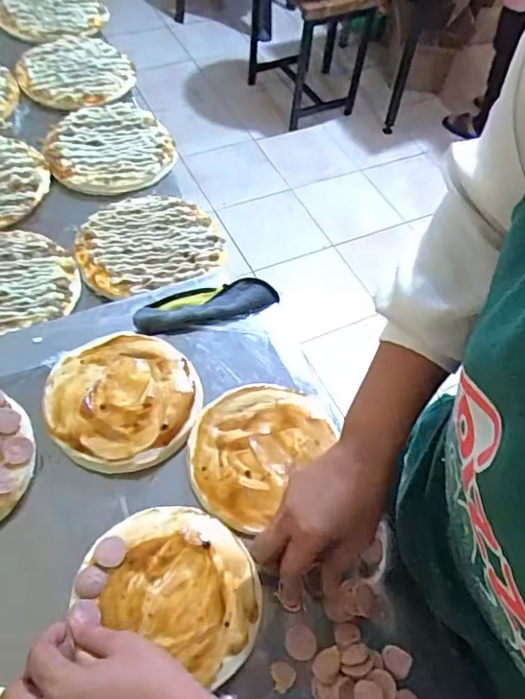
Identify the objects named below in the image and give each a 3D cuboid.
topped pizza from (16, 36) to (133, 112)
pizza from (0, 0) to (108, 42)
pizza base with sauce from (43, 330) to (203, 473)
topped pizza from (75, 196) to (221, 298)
[{"bbox_3d":[-0.337,-0.506,0.963,0.186,0.015,0.224,-26,63,-21],"label":"topped pizza"},{"bbox_3d":[-0.434,-0.694,1.089,0.194,0.024,0.233,-24,62,-20],"label":"pizza"},{"bbox_3d":[-0.137,0.047,0.532,0.144,0.015,0.147,3,56,-4],"label":"pizza base with sauce"},{"bbox_3d":[-0.158,-0.152,0.752,0.194,0.019,0.179,3,56,-4],"label":"topped pizza"}]

